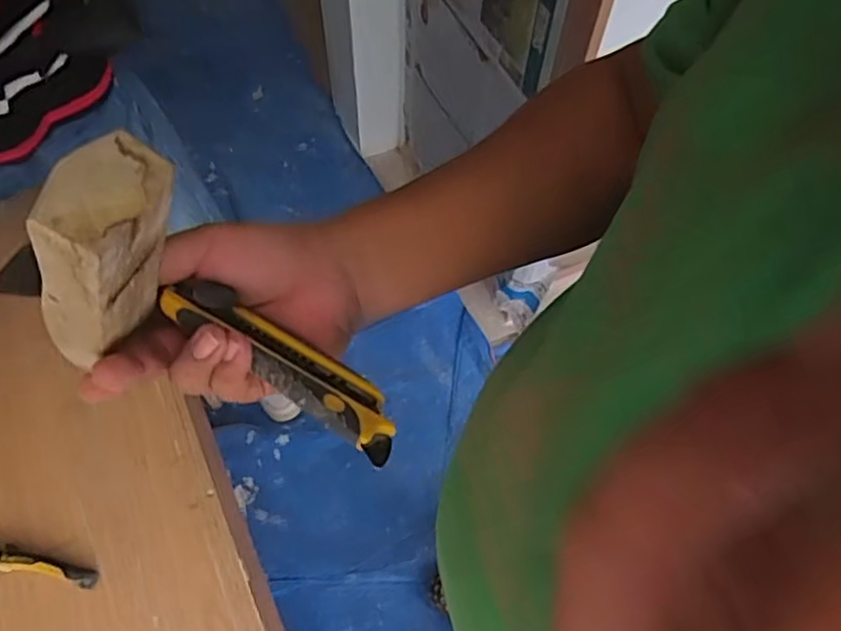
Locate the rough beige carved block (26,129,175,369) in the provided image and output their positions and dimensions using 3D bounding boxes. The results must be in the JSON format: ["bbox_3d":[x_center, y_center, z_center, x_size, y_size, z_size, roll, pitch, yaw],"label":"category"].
[{"bbox_3d":[-0.124,-0.015,0.262,0.044,0.109,0.039,-6,59,-29],"label":"rough beige carved block"}]

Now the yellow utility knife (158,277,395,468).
[{"bbox_3d":[-0.067,0.023,0.327,0.140,0.022,0.032,31,65,17],"label":"yellow utility knife"}]

